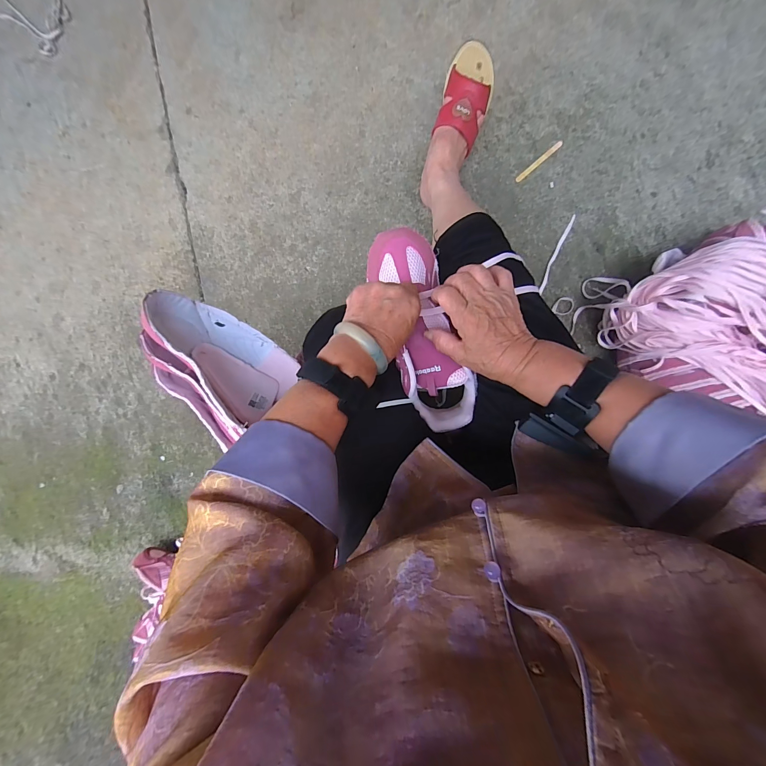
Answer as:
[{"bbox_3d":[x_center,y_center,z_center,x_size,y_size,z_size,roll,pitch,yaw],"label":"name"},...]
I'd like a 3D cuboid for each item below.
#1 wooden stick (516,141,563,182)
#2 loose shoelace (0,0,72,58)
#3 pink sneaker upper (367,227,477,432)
[{"bbox_3d":[0.323,-0.457,0.695,0.107,0.004,0.012,-39,92,10],"label":"wooden stick"},{"bbox_3d":[-0.862,-0.929,0.822,0.227,0.008,0.160,37,99,3],"label":"loose shoelace"},{"bbox_3d":[0.050,-0.064,0.424,0.085,0.059,0.252,-16,91,9],"label":"pink sneaker upper"}]

